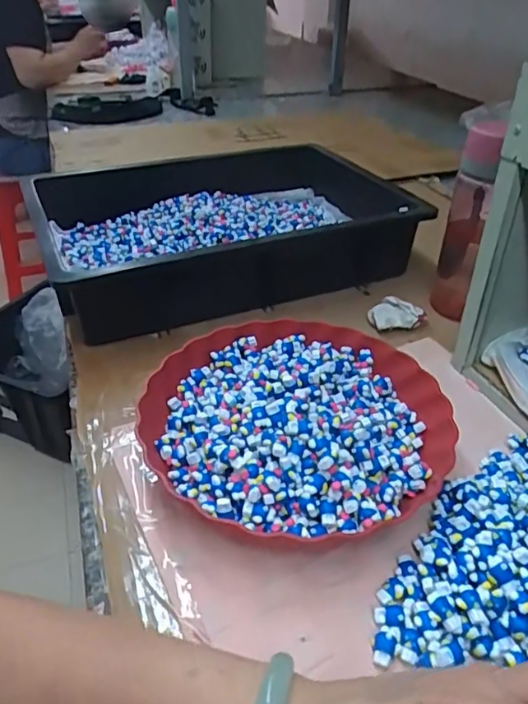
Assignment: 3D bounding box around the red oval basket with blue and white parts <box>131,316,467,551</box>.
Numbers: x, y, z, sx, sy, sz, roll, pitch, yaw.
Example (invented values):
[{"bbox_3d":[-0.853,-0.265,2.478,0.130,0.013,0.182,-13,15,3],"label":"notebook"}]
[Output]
[{"bbox_3d":[0.028,0.051,0.458,0.245,0.050,0.237,-28,44,-31],"label":"red oval basket with blue and white parts"}]

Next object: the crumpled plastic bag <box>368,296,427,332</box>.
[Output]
[{"bbox_3d":[0.149,-0.043,0.620,0.066,0.024,0.033,-11,38,-12],"label":"crumpled plastic bag"}]

